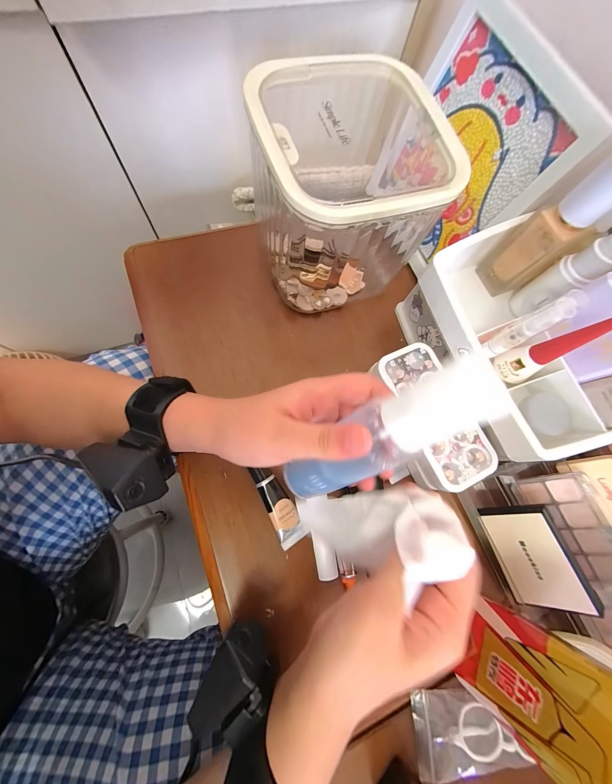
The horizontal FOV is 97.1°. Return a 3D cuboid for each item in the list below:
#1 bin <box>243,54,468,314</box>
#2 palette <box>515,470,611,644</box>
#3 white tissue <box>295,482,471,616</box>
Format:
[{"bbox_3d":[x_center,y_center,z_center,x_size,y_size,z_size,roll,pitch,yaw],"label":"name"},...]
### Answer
[{"bbox_3d":[0.030,-0.188,0.257,0.151,0.147,0.166,-16,77,-11],"label":"bin"},{"bbox_3d":[0.235,0.133,0.224,0.015,0.051,0.131,-10,74,-46],"label":"palette"},{"bbox_3d":[0.045,0.091,0.176,0.102,0.025,0.053,-6,75,26],"label":"white tissue"}]

